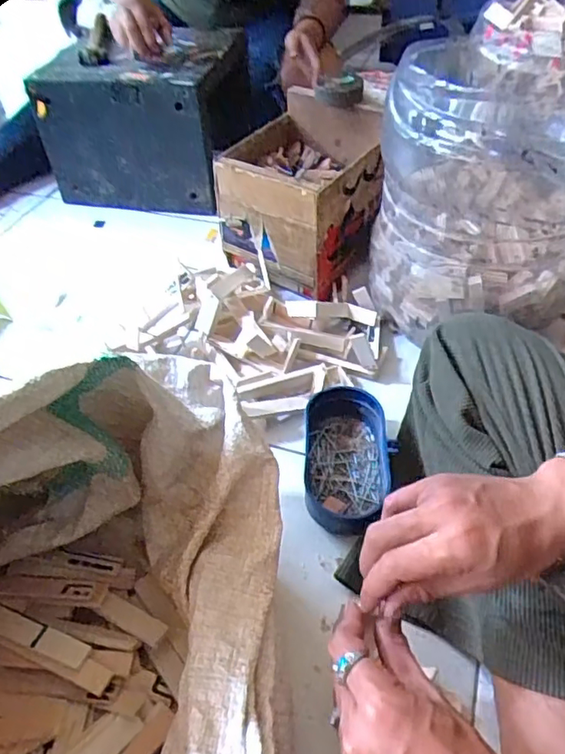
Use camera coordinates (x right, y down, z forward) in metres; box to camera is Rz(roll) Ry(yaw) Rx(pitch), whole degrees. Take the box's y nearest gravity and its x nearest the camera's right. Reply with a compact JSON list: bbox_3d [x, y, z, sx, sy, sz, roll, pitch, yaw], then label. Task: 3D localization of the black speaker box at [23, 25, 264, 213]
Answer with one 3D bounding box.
[{"bbox_3d":[-0.215,-0.424,0.938,0.271,0.217,0.228,9,47,10],"label":"black speaker box"}]

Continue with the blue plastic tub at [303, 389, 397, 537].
[{"bbox_3d":[0.069,0.082,0.583,0.090,0.045,0.152,1,46,3],"label":"blue plastic tub"}]

